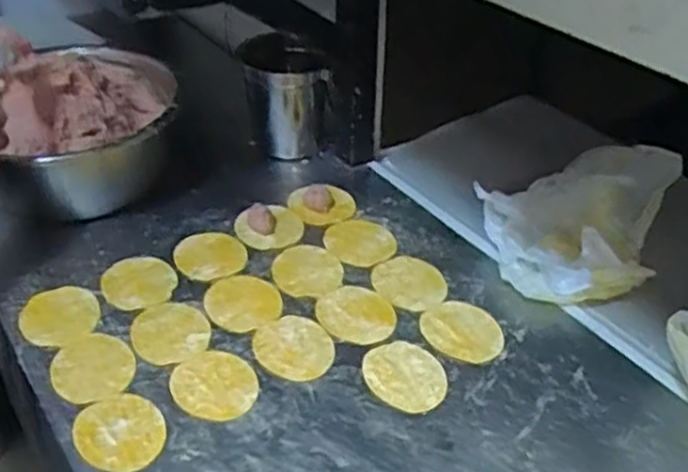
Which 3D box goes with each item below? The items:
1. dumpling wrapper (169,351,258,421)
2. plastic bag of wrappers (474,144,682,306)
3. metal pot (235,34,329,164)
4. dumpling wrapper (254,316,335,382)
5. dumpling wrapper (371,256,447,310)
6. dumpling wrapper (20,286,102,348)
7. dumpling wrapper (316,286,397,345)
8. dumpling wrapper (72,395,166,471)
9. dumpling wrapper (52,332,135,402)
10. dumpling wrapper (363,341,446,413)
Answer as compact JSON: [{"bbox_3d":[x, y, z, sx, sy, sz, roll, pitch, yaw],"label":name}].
[{"bbox_3d":[-0.119,0.139,0.678,0.080,0.004,0.071,29,49,26],"label":"dumpling wrapper"},{"bbox_3d":[0.266,-0.013,0.789,0.207,0.095,0.155,-14,42,-18],"label":"plastic bag of wrappers"},{"bbox_3d":[-0.079,-0.184,0.967,0.099,0.148,0.088,-7,40,-10],"label":"metal pot"},{"bbox_3d":[-0.049,0.110,0.715,0.073,0.004,0.078,2,43,-2],"label":"dumpling wrapper"},{"bbox_3d":[0.070,0.049,0.795,0.073,0.004,0.088,-11,41,-15],"label":"dumpling wrapper"},{"bbox_3d":[-0.293,0.083,0.751,0.076,0.004,0.084,-22,45,-25],"label":"dumpling wrapper"},{"bbox_3d":[0.012,0.082,0.755,0.075,0.005,0.080,1,40,-1],"label":"dumpling wrapper"},{"bbox_3d":[-0.195,0.171,0.632,0.073,0.005,0.081,-17,43,-20],"label":"dumpling wrapper"},{"bbox_3d":[-0.240,0.126,0.695,0.073,0.005,0.081,-19,46,-20],"label":"dumpling wrapper"},{"bbox_3d":[0.057,0.132,0.690,0.072,0.005,0.081,-13,43,-16],"label":"dumpling wrapper"}]

